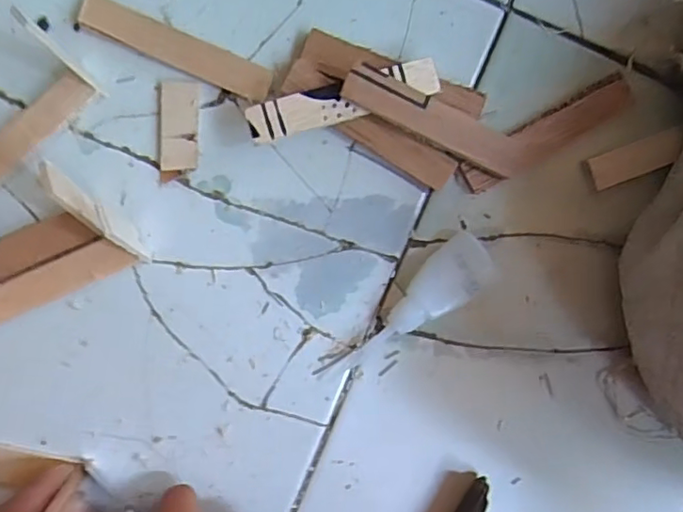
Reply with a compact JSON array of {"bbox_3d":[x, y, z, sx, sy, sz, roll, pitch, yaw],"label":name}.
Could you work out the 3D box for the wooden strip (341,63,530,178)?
[{"bbox_3d":[0.049,-0.067,0.298,0.100,0.006,0.022,21,87,-16],"label":"wooden strip"}]

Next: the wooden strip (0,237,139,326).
[{"bbox_3d":[-0.151,0.015,0.298,0.093,0.008,0.019,-26,93,-4],"label":"wooden strip"}]

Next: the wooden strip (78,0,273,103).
[{"bbox_3d":[-0.082,-0.105,0.299,0.097,0.008,0.019,23,89,-5],"label":"wooden strip"}]

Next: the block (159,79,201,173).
[{"bbox_3d":[-0.083,-0.066,0.303,0.020,0.004,0.044,2,91,-5],"label":"block"}]

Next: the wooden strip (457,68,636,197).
[{"bbox_3d":[0.109,-0.065,0.312,0.098,0.005,0.020,-30,94,-3],"label":"wooden strip"}]

